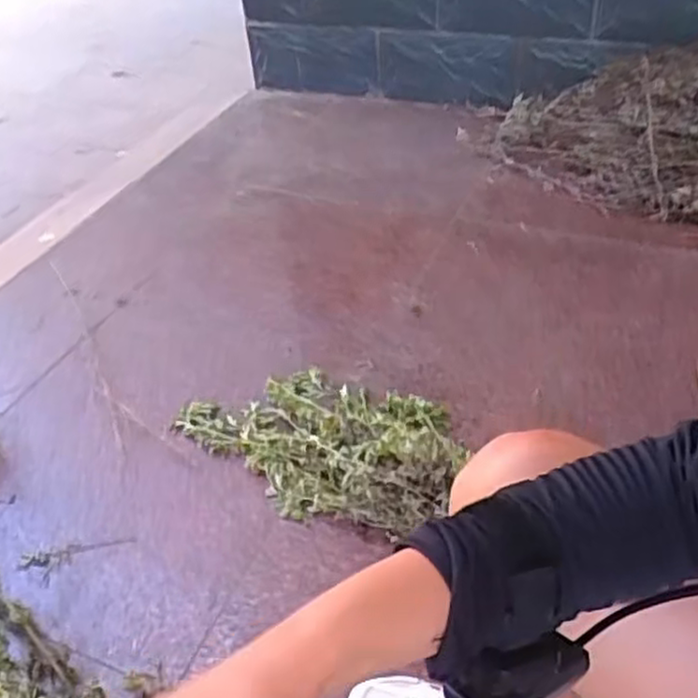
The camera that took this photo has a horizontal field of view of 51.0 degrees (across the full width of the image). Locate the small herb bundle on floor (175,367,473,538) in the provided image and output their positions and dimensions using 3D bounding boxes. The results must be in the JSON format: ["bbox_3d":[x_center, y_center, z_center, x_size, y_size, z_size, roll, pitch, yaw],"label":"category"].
[{"bbox_3d":[-0.045,0.106,1.110,0.449,0.103,0.265,13,44,21],"label":"small herb bundle on floor"}]

